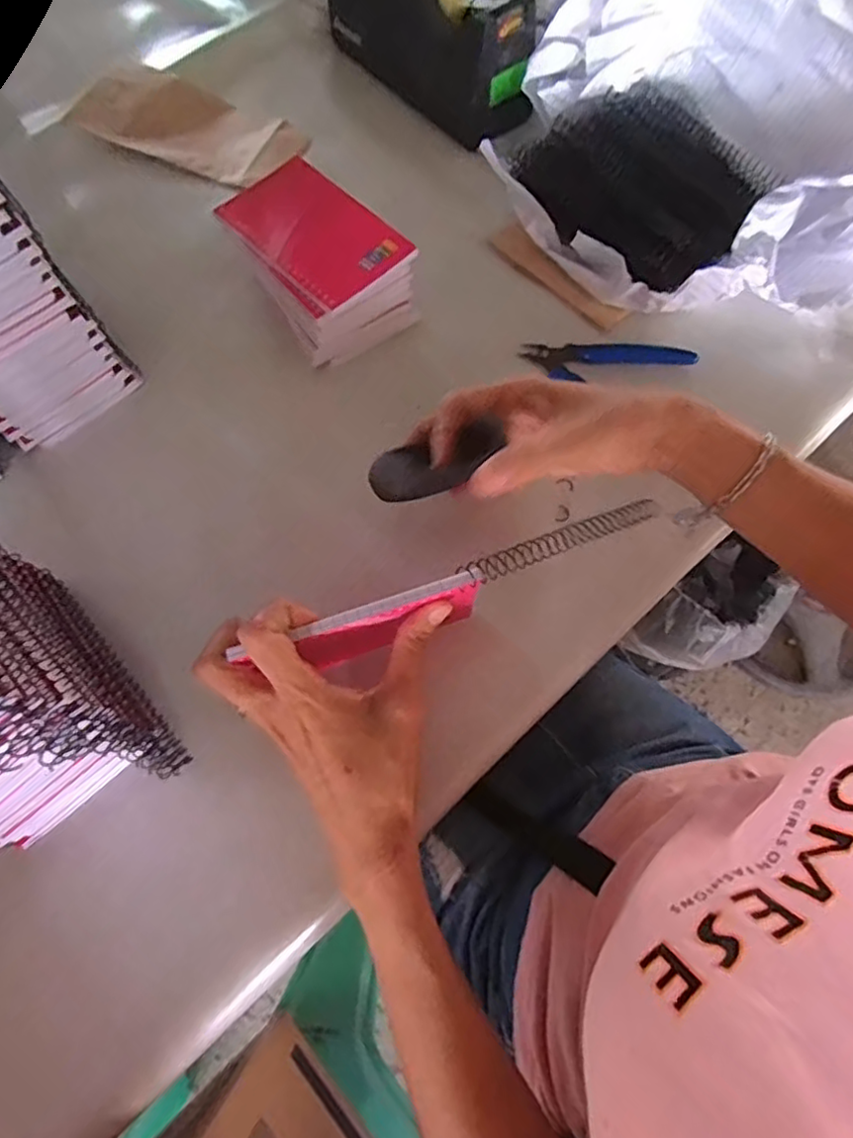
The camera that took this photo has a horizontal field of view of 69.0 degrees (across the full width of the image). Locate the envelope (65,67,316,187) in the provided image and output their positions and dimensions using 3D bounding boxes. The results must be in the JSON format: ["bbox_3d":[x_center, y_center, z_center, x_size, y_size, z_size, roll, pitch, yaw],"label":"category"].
[{"bbox_3d":[-0.206,-0.389,0.546,0.179,0.008,0.088,21,74,-1],"label":"envelope"}]

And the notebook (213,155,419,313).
[{"bbox_3d":[-0.079,-0.239,0.437,0.125,0.005,0.080,43,75,13],"label":"notebook"}]

